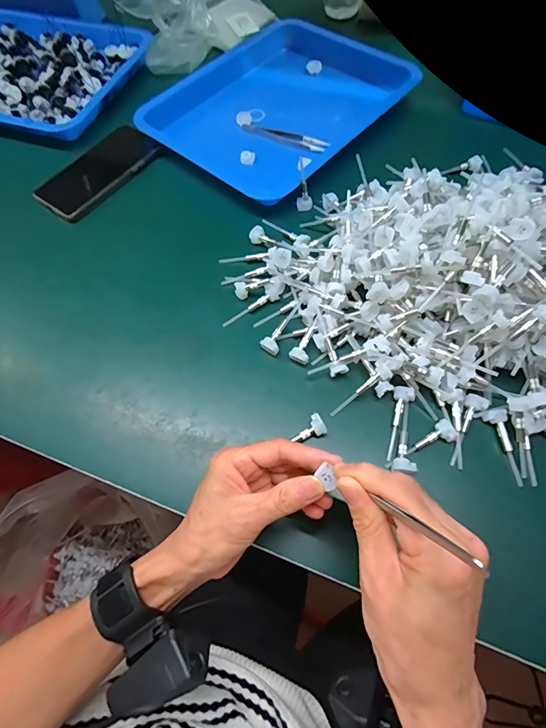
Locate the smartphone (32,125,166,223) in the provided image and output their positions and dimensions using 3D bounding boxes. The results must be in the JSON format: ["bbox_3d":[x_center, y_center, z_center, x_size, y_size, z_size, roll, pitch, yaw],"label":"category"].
[{"bbox_3d":[-0.223,-0.247,0.507,0.083,0.010,0.159,38,75,18],"label":"smartphone"}]

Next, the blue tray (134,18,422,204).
[{"bbox_3d":[0.015,-0.367,0.541,0.252,0.047,0.327,39,72,19],"label":"blue tray"}]

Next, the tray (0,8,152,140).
[{"bbox_3d":[-0.379,-0.451,0.594,0.333,0.051,0.259,13,66,9],"label":"tray"}]

